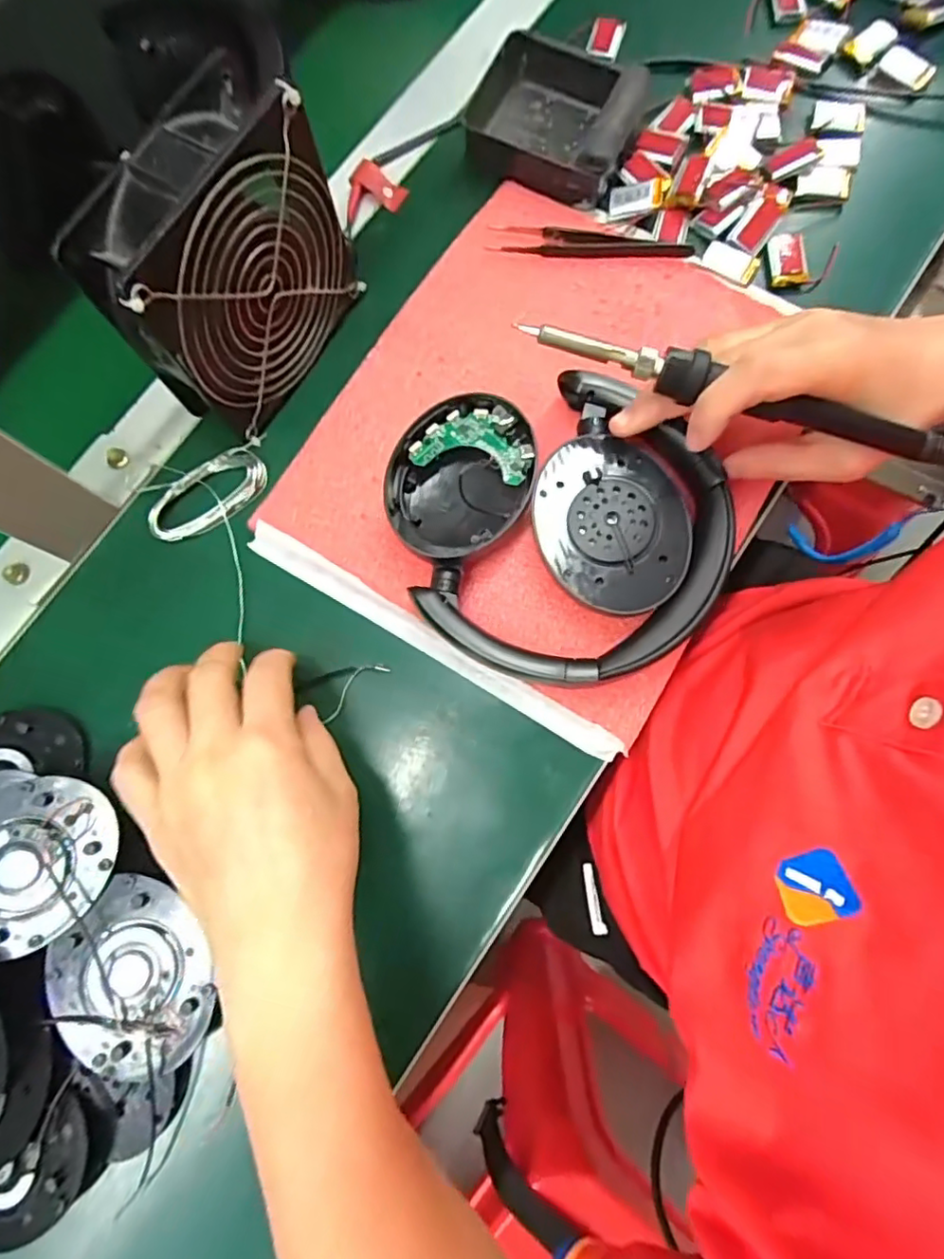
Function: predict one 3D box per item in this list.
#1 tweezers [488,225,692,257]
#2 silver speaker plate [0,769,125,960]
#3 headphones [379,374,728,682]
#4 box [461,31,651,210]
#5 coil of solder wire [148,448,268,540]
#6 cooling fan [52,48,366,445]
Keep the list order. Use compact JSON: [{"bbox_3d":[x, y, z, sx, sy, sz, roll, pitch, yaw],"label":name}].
[{"bbox_3d":[0.069,-0.229,0.361,0.116,0.010,0.018,7,78,5],"label":"tweezers"},{"bbox_3d":[-0.213,0.103,0.283,0.085,0.013,0.076,25,80,9],"label":"silver speaker plate"},{"bbox_3d":[0.044,-0.052,0.309,0.155,0.036,0.153,0,80,1],"label":"headphones"},{"bbox_3d":[0.048,-0.315,0.378,0.106,0.038,0.090,22,80,8],"label":"box"},{"bbox_3d":[-0.147,-0.075,0.339,0.070,0.008,0.034,-36,77,-5],"label":"coil of solder wire"},{"bbox_3d":[-0.120,-0.178,0.305,0.052,0.113,0.123,29,81,9],"label":"cooling fan"}]

